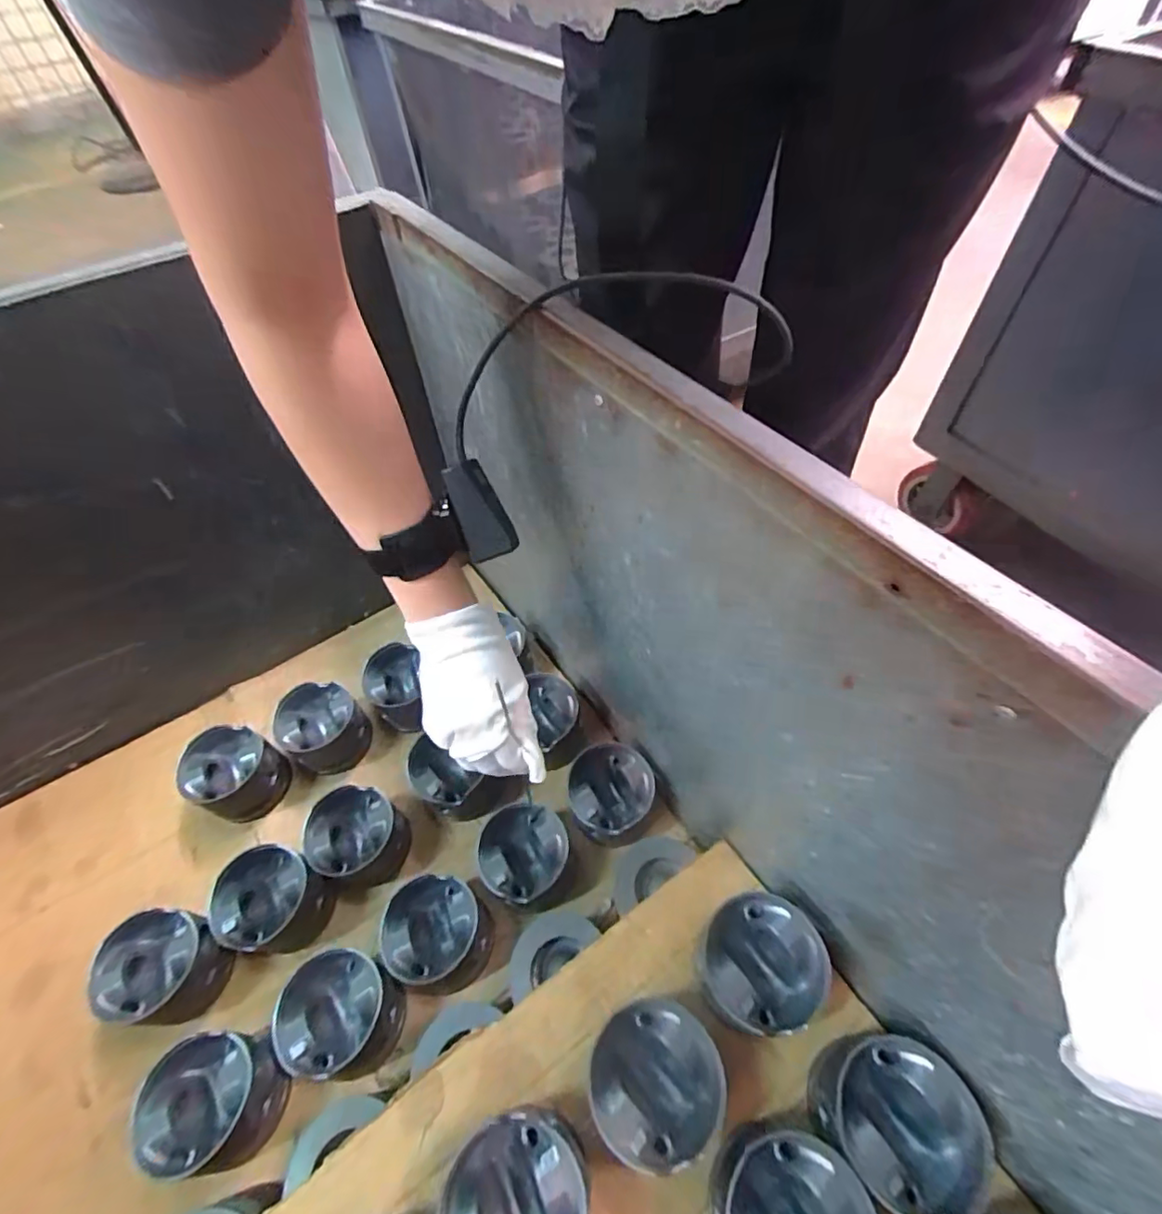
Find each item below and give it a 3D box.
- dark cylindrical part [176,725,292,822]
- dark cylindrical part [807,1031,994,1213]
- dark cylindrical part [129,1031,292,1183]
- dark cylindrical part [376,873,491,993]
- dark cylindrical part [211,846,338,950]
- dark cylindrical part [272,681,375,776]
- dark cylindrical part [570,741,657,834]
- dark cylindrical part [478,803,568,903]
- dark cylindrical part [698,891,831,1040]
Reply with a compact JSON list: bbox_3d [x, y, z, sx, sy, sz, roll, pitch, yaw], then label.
[{"bbox_3d":[-0.386,0.185,0.629,0.091,0.073,0.085,-2,53,3],"label":"dark cylindrical part"},{"bbox_3d":[0.209,0.344,0.377,0.085,0.064,0.087,-2,53,3],"label":"dark cylindrical part"},{"bbox_3d":[-0.296,0.401,0.459,0.087,0.069,0.083,-2,53,3],"label":"dark cylindrical part"},{"bbox_3d":[-0.134,0.310,0.532,0.089,0.065,0.085,-2,53,3],"label":"dark cylindrical part"},{"bbox_3d":[-0.301,0.293,0.558,0.077,0.091,0.084,-2,53,3],"label":"dark cylindrical part"},{"bbox_3d":[-0.304,0.142,0.669,0.093,0.067,0.089,-2,53,3],"label":"dark cylindrical part"},{"bbox_3d":[0.033,0.200,0.603,0.083,0.072,0.090,-2,53,3],"label":"dark cylindrical part"},{"bbox_3d":[-0.056,0.253,0.573,0.085,0.065,0.084,-2,53,3],"label":"dark cylindrical part"},{"bbox_3d":[0.136,0.274,0.433,0.085,0.069,0.090,-2,53,3],"label":"dark cylindrical part"}]

